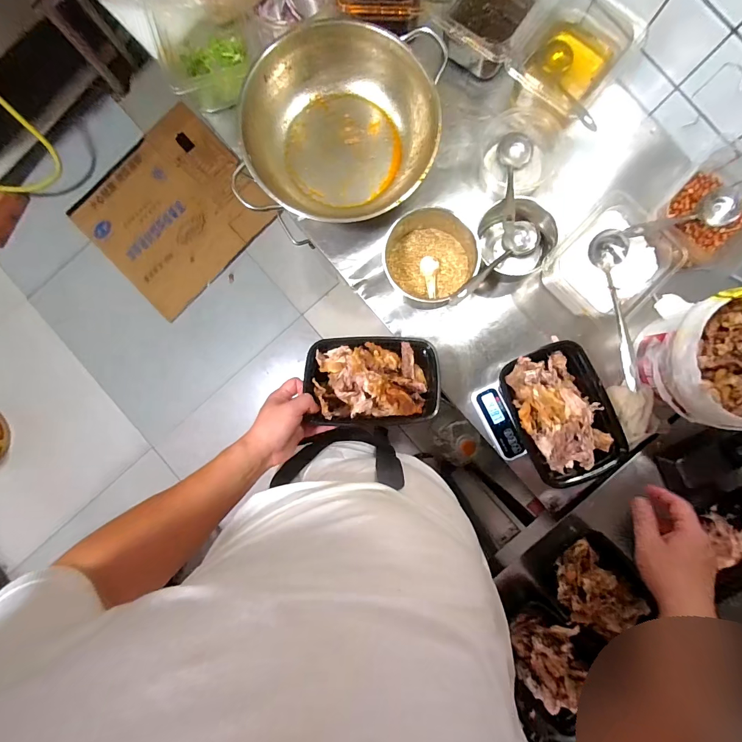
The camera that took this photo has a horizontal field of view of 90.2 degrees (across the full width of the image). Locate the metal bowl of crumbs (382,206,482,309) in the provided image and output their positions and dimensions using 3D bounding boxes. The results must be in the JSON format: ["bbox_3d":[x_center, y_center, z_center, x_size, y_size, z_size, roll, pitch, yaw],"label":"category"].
[{"bbox_3d":[0.100,-0.188,0.637,0.147,0.108,0.147,0,89,2],"label":"metal bowl of crumbs"}]

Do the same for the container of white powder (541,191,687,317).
[{"bbox_3d":[0.382,-0.170,0.612,0.176,0.083,0.153,-44,88,1],"label":"container of white powder"}]

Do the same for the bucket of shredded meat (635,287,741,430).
[{"bbox_3d":[0.544,-0.015,0.562,0.209,0.177,0.196,0,89,2],"label":"bucket of shredded meat"}]

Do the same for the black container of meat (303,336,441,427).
[{"bbox_3d":[0.004,0.017,0.584,0.205,0.077,0.141,0,89,2],"label":"black container of meat"}]

